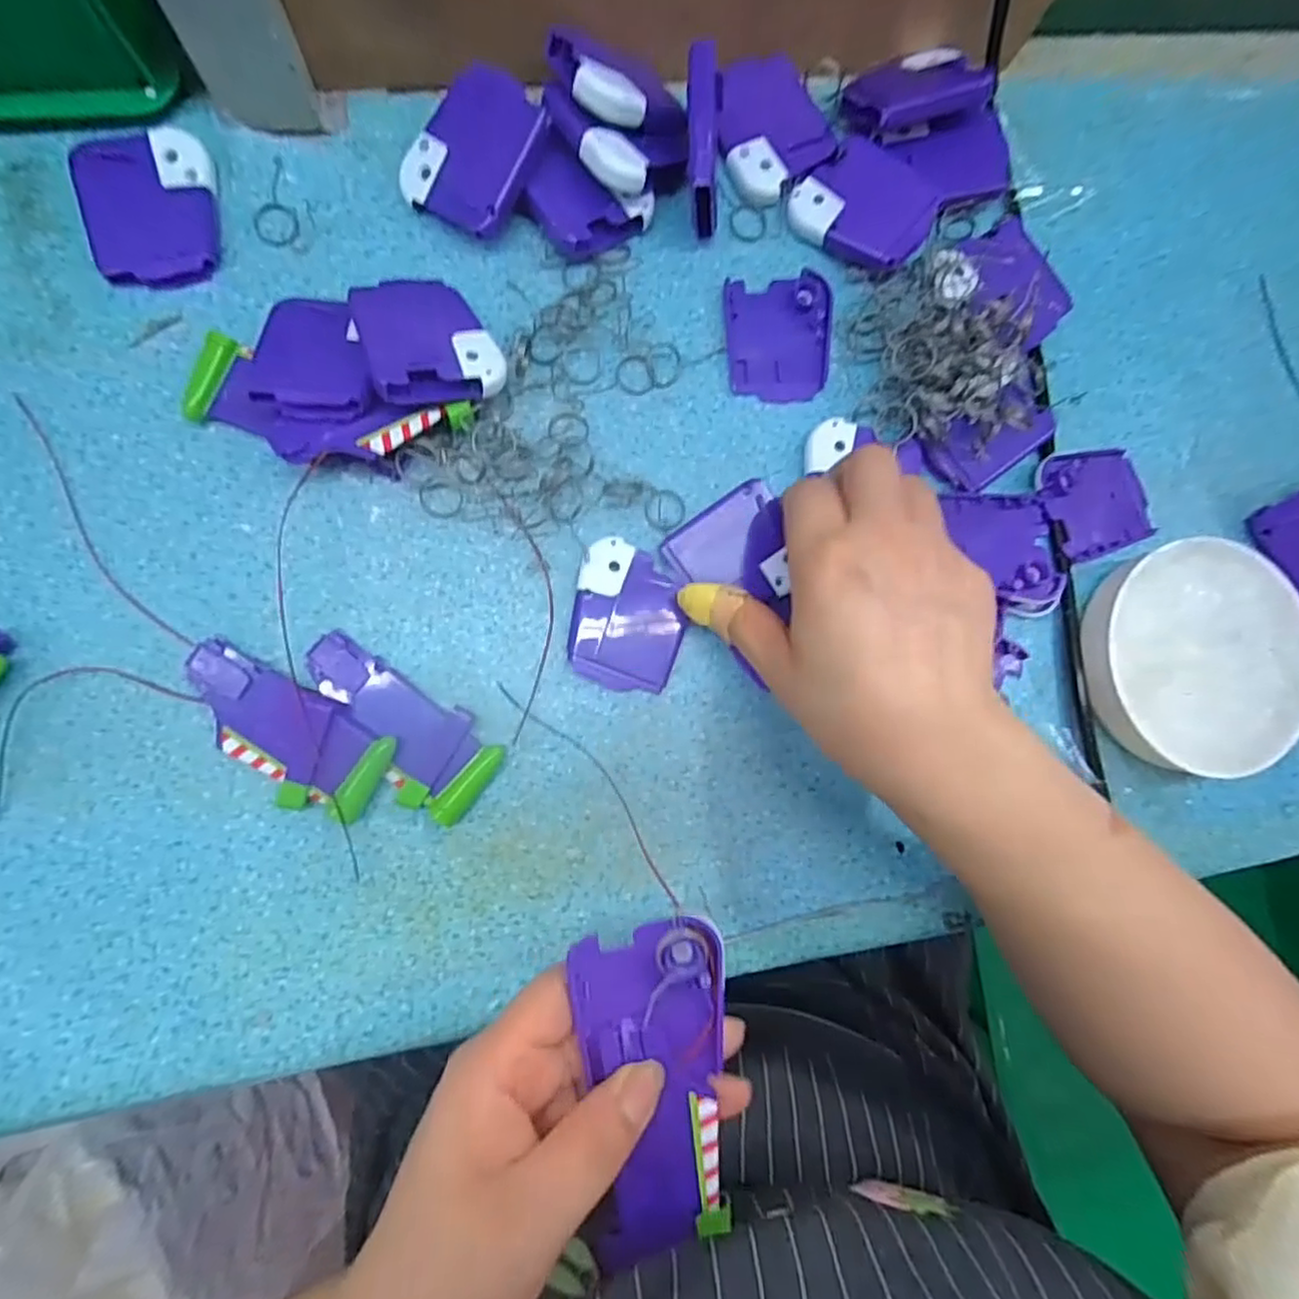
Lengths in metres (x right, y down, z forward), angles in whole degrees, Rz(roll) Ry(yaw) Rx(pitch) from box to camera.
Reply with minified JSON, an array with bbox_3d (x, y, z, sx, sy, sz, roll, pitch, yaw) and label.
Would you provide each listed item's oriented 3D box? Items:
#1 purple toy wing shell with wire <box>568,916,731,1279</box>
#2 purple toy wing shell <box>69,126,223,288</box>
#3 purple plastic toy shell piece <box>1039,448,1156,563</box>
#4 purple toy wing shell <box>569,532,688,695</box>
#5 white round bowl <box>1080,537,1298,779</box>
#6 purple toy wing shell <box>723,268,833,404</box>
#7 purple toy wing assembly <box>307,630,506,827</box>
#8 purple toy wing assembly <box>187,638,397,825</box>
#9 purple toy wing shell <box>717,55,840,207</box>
[{"bbox_3d":[0.001,0.152,0.229,0.050,0.008,0.114,-2,90,-7],"label":"purple toy wing shell with wire"},{"bbox_3d":[-0.210,-0.184,0.278,0.050,0.014,0.061,-10,86,-8],"label":"purple toy wing shell"},{"bbox_3d":[0.219,-0.073,0.324,0.060,0.009,0.051,-19,88,-8],"label":"purple plastic toy shell piece"},{"bbox_3d":[-0.009,-0.014,0.293,0.047,0.009,0.063,9,84,-6],"label":"purple toy wing shell"},{"bbox_3d":[0.256,0.005,0.313,0.105,0.029,0.103,1,85,-7],"label":"white round bowl"},{"bbox_3d":[0.062,-0.148,0.315,0.050,0.007,0.059,-5,86,-8],"label":"purple toy wing shell"},{"bbox_3d":[-0.105,0.031,0.275,0.089,0.011,0.040,38,82,-3],"label":"purple toy wing assembly"},{"bbox_3d":[-0.149,0.033,0.267,0.088,0.014,0.041,30,82,-4],"label":"purple toy wing assembly"},{"bbox_3d":[0.059,-0.251,0.321,0.050,0.018,0.059,-28,89,-9],"label":"purple toy wing shell"}]

